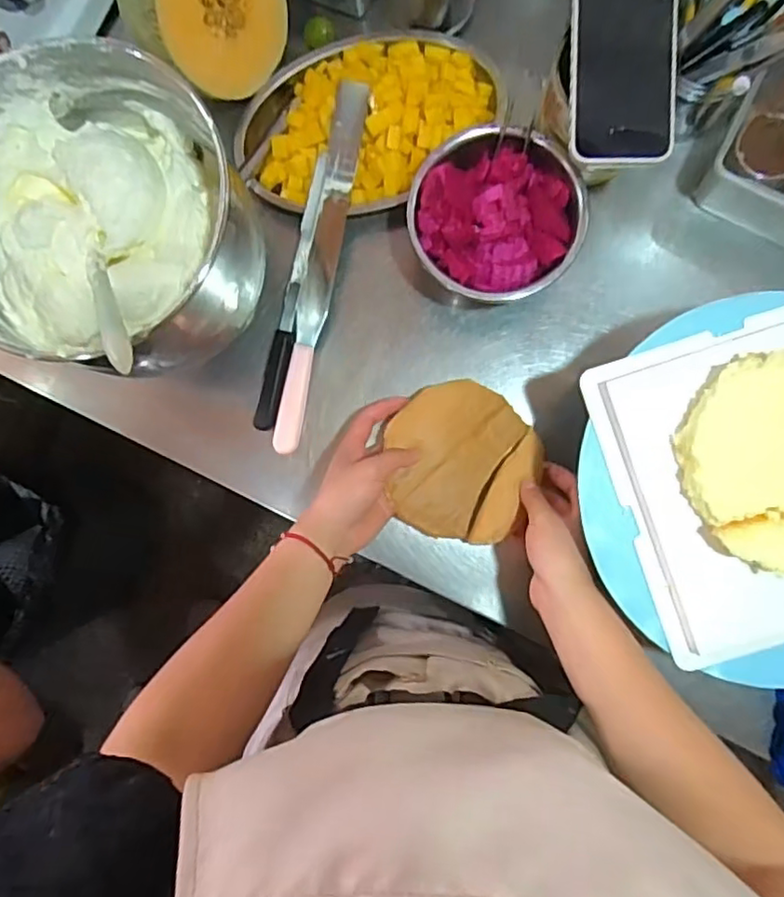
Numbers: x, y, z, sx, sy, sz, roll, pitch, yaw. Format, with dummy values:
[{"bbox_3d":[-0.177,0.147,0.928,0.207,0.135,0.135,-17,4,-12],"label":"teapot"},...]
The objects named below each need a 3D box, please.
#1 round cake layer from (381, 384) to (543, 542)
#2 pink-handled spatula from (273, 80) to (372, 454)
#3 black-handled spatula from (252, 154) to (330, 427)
[{"bbox_3d":[0.067,0.012,0.590,0.137,0.031,0.143,0,88,3],"label":"round cake layer"},{"bbox_3d":[-0.070,-0.175,0.611,0.031,0.033,0.358,11,89,4],"label":"pink-handled spatula"},{"bbox_3d":[-0.096,-0.152,0.612,0.021,0.015,0.268,14,89,4],"label":"black-handled spatula"}]

